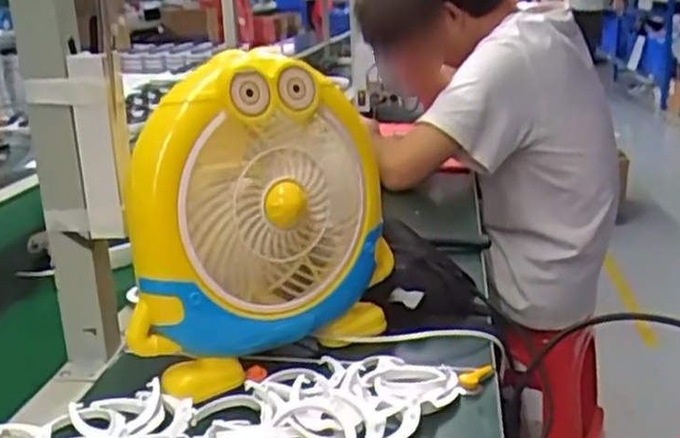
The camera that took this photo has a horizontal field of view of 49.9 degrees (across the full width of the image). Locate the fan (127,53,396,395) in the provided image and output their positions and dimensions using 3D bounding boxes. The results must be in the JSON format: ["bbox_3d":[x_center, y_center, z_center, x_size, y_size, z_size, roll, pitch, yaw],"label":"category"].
[{"bbox_3d":[-0.072,-0.003,0.649,0.247,0.263,0.103,-15,22,-35],"label":"fan"}]

